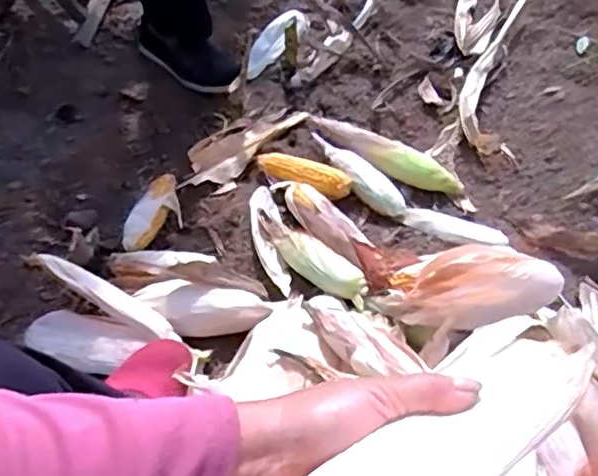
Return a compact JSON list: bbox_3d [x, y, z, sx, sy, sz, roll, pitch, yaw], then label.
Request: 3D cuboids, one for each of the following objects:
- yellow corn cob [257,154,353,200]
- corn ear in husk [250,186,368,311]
[{"bbox_3d":[0.004,-0.100,1.038,0.168,0.046,0.053,22,58,15],"label":"yellow corn cob"},{"bbox_3d":[-0.012,0.022,0.925,0.096,0.073,0.270,-30,57,-21],"label":"corn ear in husk"}]

